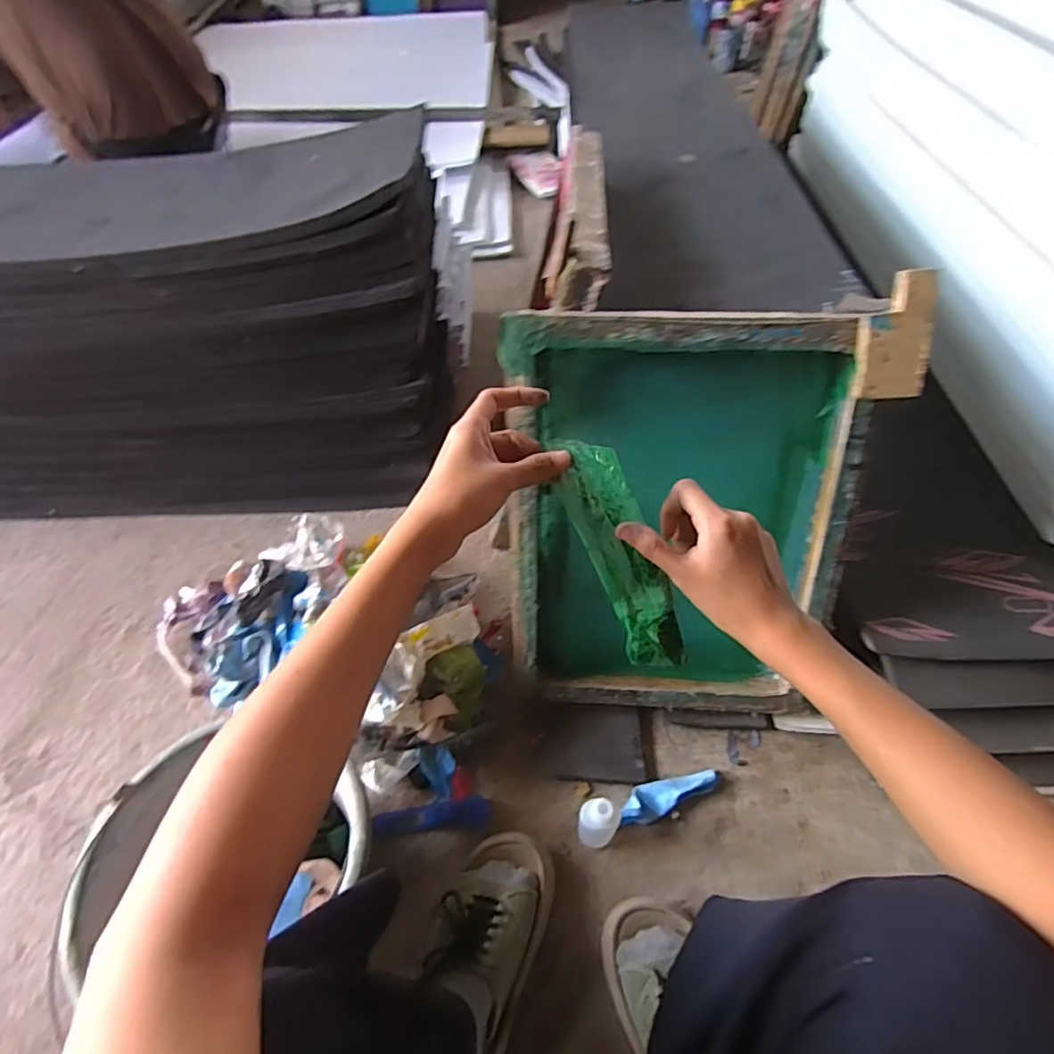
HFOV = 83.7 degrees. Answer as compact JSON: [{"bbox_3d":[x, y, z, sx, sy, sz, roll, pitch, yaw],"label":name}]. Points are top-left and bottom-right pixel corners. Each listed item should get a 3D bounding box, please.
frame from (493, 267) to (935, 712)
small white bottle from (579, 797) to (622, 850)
[{"bbox_3d":[0.173,0.014,0.637,0.378,0.495,0.060,0,23,8],"label":"frame"},{"bbox_3d":[0.074,0.314,0.618,0.040,0.093,0.036,13,53,13],"label":"small white bottle"}]

